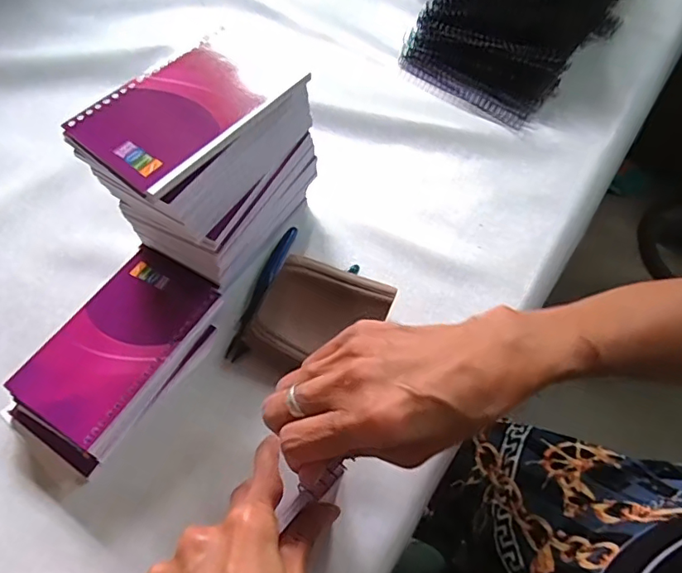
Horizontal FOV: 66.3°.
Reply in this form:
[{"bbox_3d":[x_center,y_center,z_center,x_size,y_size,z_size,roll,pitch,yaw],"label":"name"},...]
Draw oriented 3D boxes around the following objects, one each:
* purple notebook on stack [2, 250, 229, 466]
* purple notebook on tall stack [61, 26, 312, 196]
[{"bbox_3d":[-0.151,0.038,0.363,0.085,0.009,0.135,25,62,17],"label":"purple notebook on stack"},{"bbox_3d":[-0.091,-0.114,0.322,0.082,0.009,0.130,38,66,22],"label":"purple notebook on tall stack"}]

